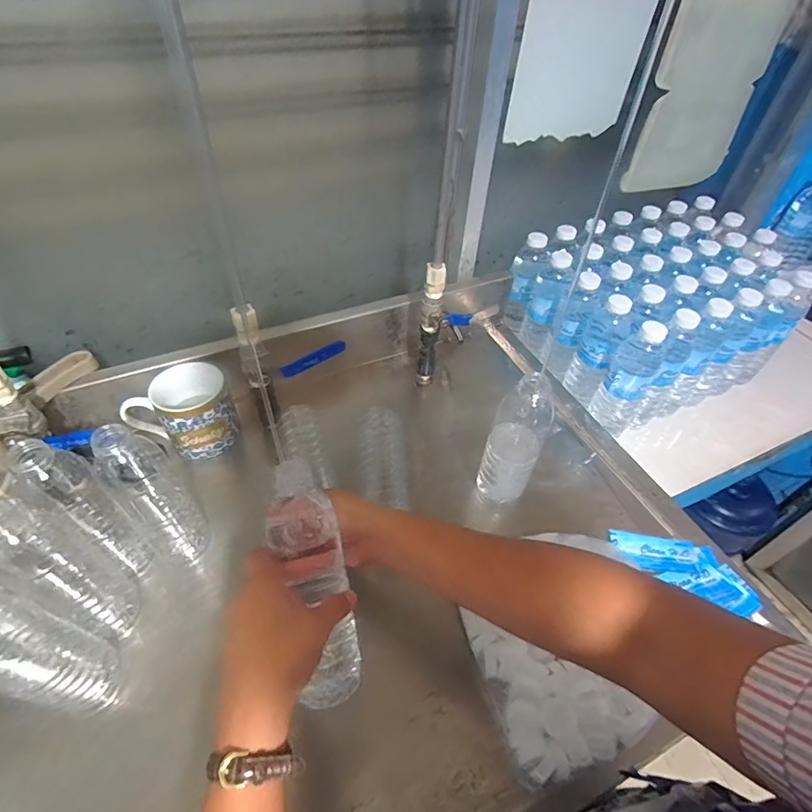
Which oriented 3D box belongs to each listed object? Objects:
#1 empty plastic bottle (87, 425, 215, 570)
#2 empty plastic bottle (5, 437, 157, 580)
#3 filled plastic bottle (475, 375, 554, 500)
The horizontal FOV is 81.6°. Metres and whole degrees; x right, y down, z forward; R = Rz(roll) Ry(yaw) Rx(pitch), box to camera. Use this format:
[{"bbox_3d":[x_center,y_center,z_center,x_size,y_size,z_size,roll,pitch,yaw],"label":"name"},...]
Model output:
[{"bbox_3d":[-0.270,0.094,0.495,0.071,0.220,0.067,36,55,26],"label":"empty plastic bottle"},{"bbox_3d":[-0.306,0.102,0.468,0.058,0.197,0.056,-4,48,-7],"label":"empty plastic bottle"},{"bbox_3d":[0.129,0.045,0.557,0.062,0.209,0.054,27,52,20],"label":"filled plastic bottle"}]

